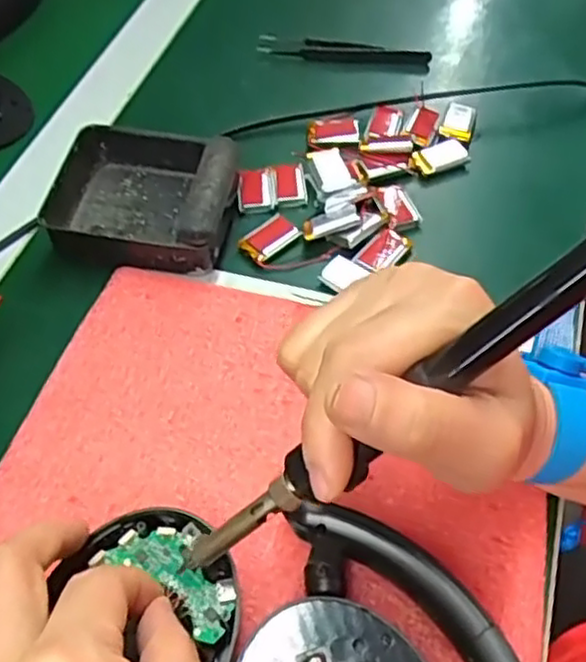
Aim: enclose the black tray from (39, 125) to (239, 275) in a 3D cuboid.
[{"bbox_3d":[-0.083,-0.076,0.388,0.102,0.030,0.080,8,56,8],"label":"black tray"}]

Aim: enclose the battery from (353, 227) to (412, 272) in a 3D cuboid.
[{"bbox_3d":[0.048,-0.043,0.382,0.020,0.007,0.031,35,63,23],"label":"battery"}]

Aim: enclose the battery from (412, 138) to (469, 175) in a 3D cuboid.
[{"bbox_3d":[0.089,-0.106,0.426,0.035,0.008,0.020,-25,58,-14],"label":"battery"}]

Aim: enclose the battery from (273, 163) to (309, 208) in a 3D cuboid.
[{"bbox_3d":[-0.002,-0.086,0.413,0.018,0.008,0.025,-6,55,-2],"label":"battery"}]

